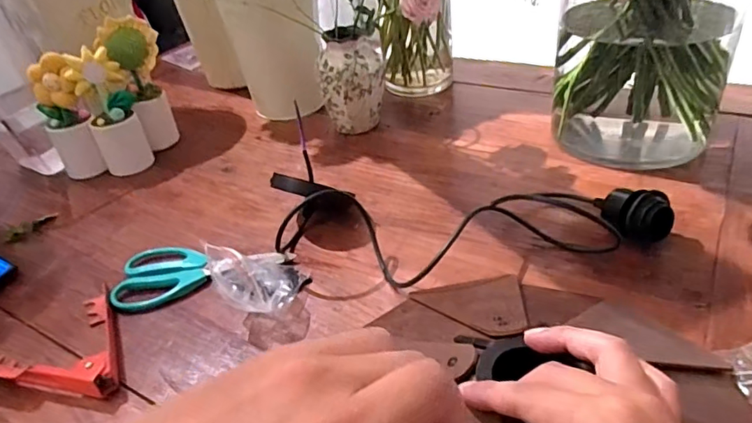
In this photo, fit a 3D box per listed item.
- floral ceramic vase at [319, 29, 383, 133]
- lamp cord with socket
[{"bbox_3d":[-0.036,-0.187,0.765,0.094,0.142,0.088,-9,35,-1],"label":"floral ceramic vase"},{"bbox_3d":[0.083,-0.005,0.554,0.375,0.063,0.196,-12,35,-5],"label":"lamp cord with socket"}]

